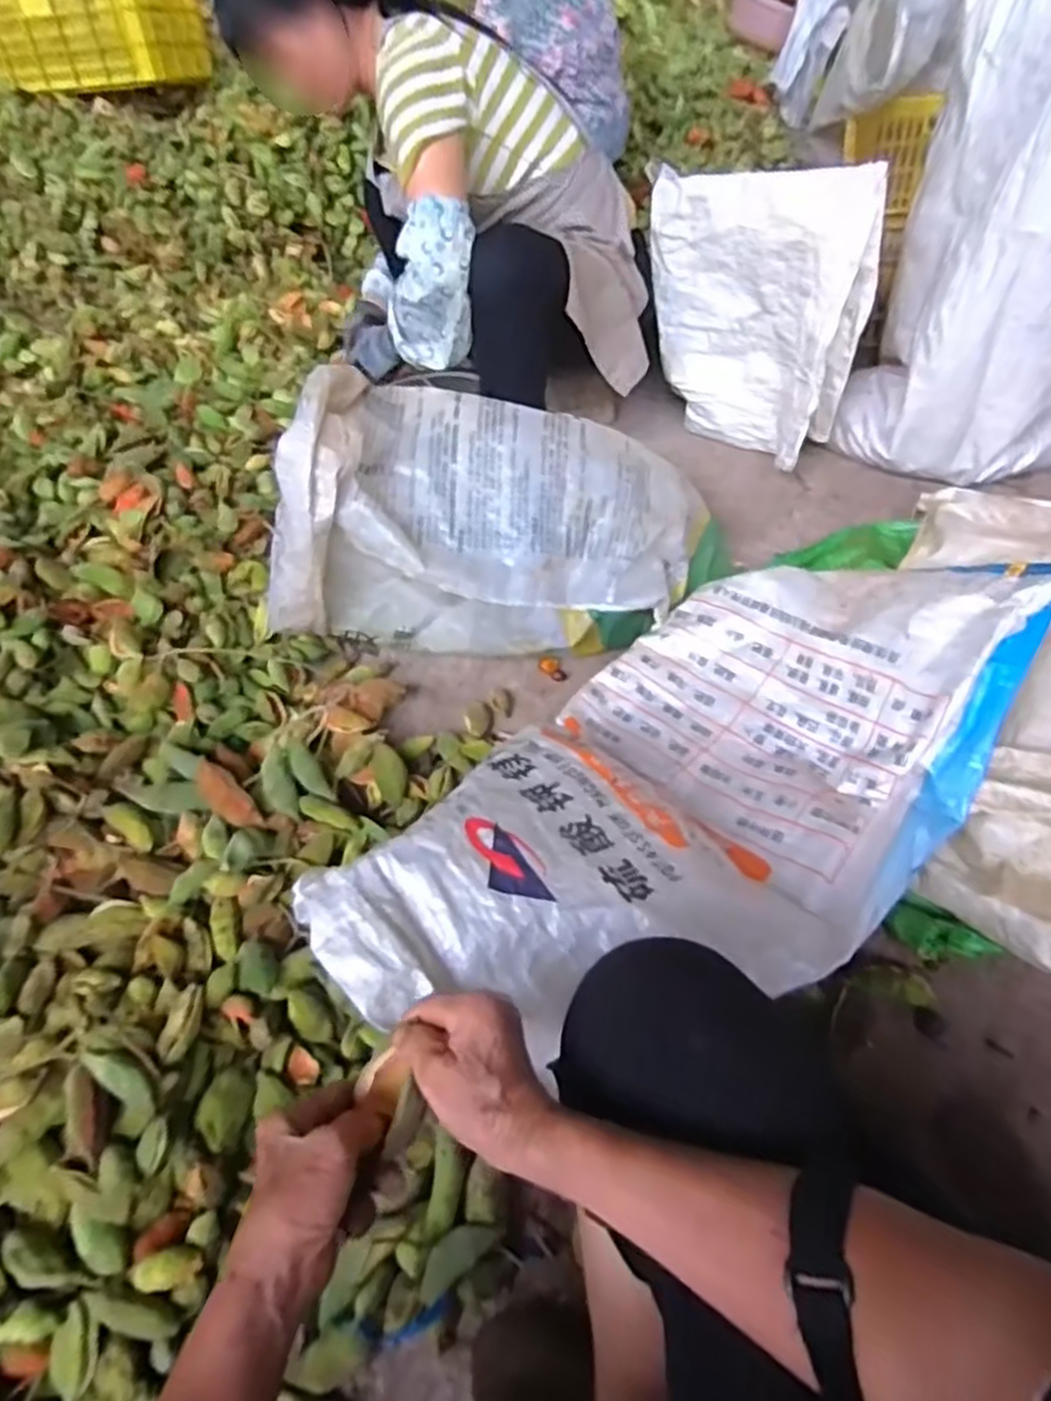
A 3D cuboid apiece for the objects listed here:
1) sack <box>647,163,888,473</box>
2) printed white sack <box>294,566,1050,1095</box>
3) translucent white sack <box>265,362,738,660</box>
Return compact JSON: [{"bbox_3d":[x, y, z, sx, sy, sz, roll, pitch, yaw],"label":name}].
[{"bbox_3d":[0.377,-0.686,1.313,0.128,0.404,0.456,-30,51,-13],"label":"sack"},{"bbox_3d":[0.172,0.062,0.782,0.776,0.255,0.422,-27,55,-31],"label":"printed white sack"},{"bbox_3d":[-0.038,-0.259,1.087,0.589,0.334,0.283,-3,50,10],"label":"translucent white sack"}]

